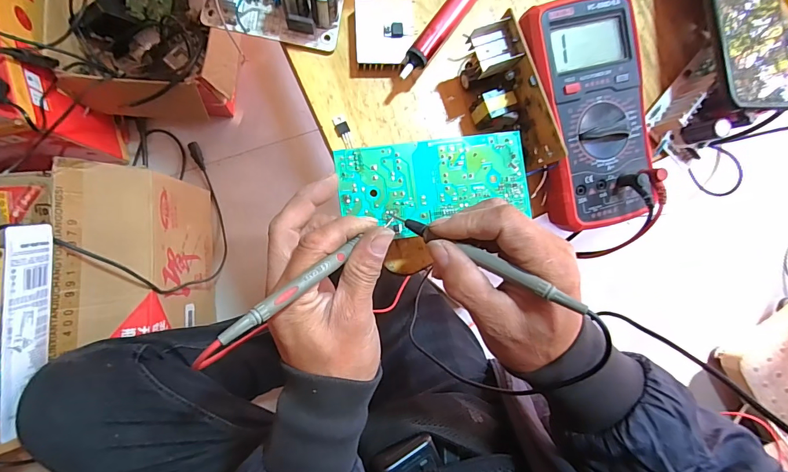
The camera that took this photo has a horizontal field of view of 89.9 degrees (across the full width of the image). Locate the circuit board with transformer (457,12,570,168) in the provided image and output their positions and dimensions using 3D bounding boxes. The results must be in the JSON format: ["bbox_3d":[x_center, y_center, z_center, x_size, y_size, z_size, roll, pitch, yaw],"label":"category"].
[{"bbox_3d":[0.091,-0.107,0.318,0.035,0.055,0.114,-22,91,-7],"label":"circuit board with transformer"}]

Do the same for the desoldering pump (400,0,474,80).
[{"bbox_3d":[0.059,-0.199,0.331,0.017,0.024,0.175,37,85,-4],"label":"desoldering pump"}]

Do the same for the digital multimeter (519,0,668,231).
[{"bbox_3d":[0.162,-0.098,0.329,0.092,0.049,0.178,-16,90,-7],"label":"digital multimeter"}]

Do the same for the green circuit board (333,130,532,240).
[{"bbox_3d":[0.032,-0.040,0.304,0.145,0.004,0.066,-8,89,-7],"label":"green circuit board"}]

